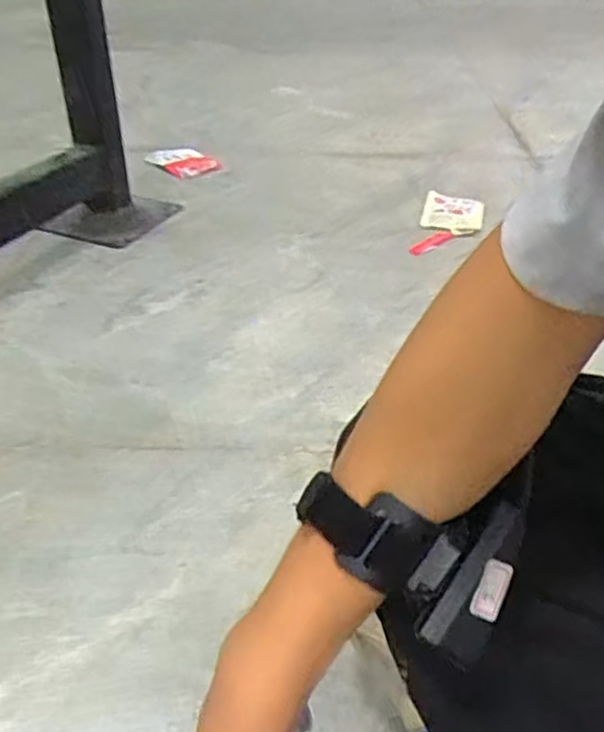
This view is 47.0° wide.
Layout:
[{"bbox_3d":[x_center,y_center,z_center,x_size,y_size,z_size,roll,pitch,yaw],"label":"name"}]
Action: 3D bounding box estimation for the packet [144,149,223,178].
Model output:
[{"bbox_3d":[-0.218,-0.371,1.263,0.103,0.010,0.128,-22,42,-27],"label":"packet"}]

